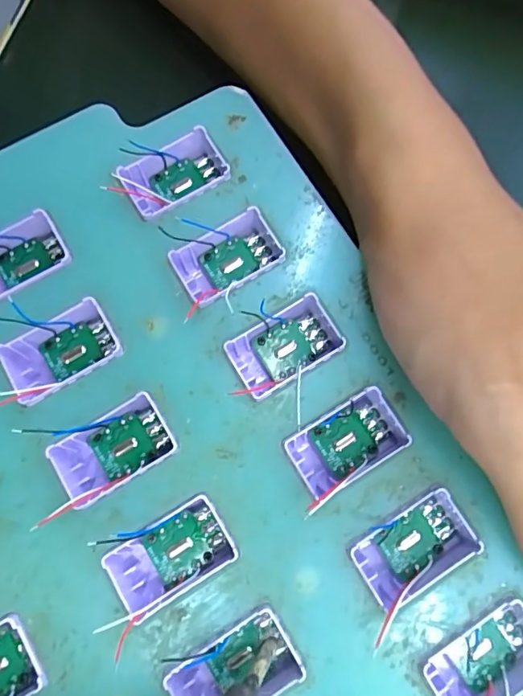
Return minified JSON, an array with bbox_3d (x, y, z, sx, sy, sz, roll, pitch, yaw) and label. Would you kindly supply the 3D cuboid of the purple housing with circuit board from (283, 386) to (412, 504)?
[{"bbox_3d":[0.024,0.027,0.133,0.031,0.011,0.018,-31,78,-6],"label":"purple housing with circuit board"}]

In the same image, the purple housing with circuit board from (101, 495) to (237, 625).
[{"bbox_3d":[-0.024,0.056,0.127,0.030,0.015,0.018,-29,78,-6],"label":"purple housing with circuit board"}]

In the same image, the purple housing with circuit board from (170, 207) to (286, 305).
[{"bbox_3d":[-0.010,-0.026,0.144,0.032,0.014,0.018,-30,78,-6],"label":"purple housing with circuit board"}]

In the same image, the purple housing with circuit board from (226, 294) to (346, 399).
[{"bbox_3d":[0.007,0.000,0.139,0.031,0.010,0.020,-32,78,-7],"label":"purple housing with circuit board"}]

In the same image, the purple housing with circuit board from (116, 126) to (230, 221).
[{"bbox_3d":[-0.026,-0.053,0.149,0.031,0.013,0.019,-29,78,-6],"label":"purple housing with circuit board"}]

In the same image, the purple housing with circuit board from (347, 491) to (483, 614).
[{"bbox_3d":[0.040,0.054,0.128,0.032,0.010,0.018,-29,78,-6],"label":"purple housing with circuit board"}]

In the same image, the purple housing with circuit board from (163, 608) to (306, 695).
[{"bbox_3d":[-0.007,0.082,0.119,0.031,0.011,0.018,-31,78,-6],"label":"purple housing with circuit board"}]

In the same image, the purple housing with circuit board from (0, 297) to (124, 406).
[{"bbox_3d":[-0.058,0.002,0.136,0.034,0.013,0.019,-32,78,-7],"label":"purple housing with circuit board"}]

